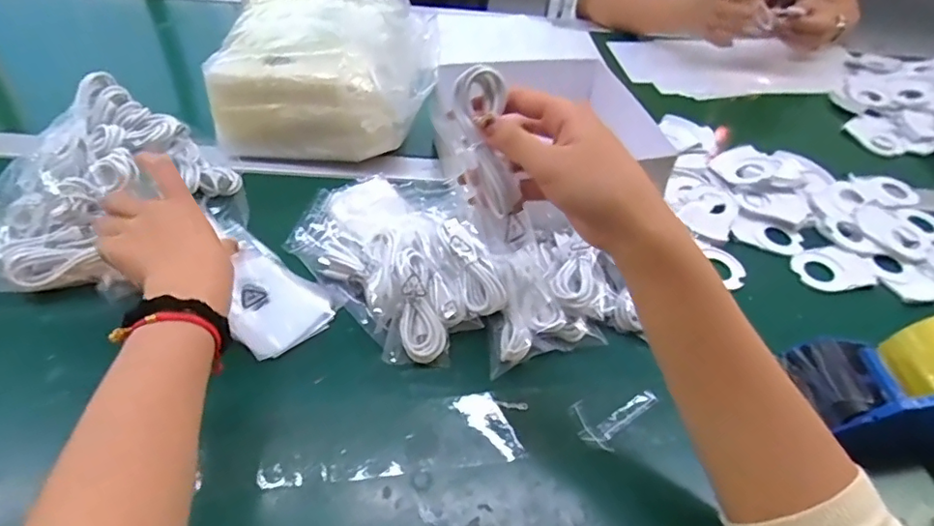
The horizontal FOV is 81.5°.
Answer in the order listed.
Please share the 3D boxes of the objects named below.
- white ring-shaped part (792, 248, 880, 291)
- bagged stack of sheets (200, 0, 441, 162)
[{"bbox_3d":[0.375,0.006,0.554,0.079,0.004,0.051,-8,54,-5],"label":"white ring-shaped part"},{"bbox_3d":[-0.153,-0.228,0.641,0.236,0.129,0.206,4,46,-2],"label":"bagged stack of sheets"}]

